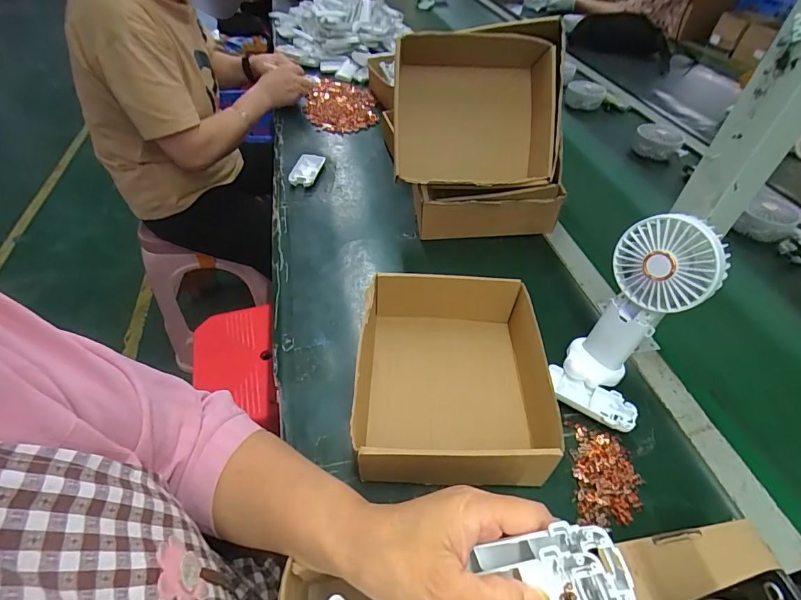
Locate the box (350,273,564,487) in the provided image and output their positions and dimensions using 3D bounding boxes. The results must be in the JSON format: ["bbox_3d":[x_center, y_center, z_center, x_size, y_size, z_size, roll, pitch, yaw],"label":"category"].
[{"bbox_3d":[0.050,0.073,0.426,0.173,0.074,0.211,3,46,1],"label":"box"}]

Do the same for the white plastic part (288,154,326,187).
[{"bbox_3d":[-0.176,-0.243,0.768,0.049,0.015,0.091,7,47,5],"label":"white plastic part"}]

